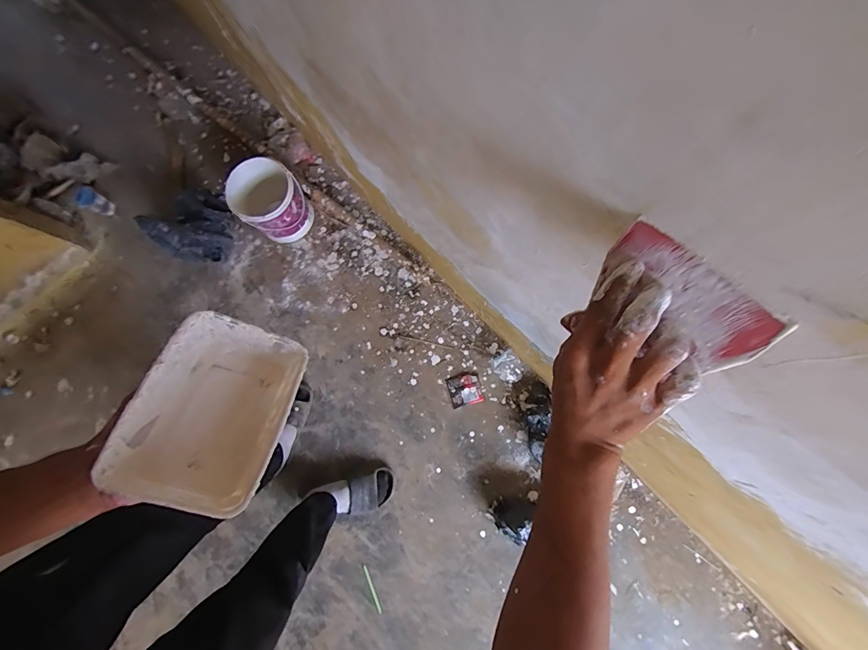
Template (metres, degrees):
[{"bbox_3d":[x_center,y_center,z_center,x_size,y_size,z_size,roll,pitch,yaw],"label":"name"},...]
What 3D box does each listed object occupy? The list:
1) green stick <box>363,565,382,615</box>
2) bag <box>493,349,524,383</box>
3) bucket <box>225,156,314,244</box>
[{"bbox_3d":[-0.169,0.726,1.058,0.012,0.005,0.128,-22,82,-1],"label":"green stick"},{"bbox_3d":[0.213,0.122,1.114,0.073,0.061,0.094,-39,83,-4],"label":"bag"},{"bbox_3d":[-0.473,-0.358,1.138,0.185,0.180,0.174,0,82,2],"label":"bucket"}]

